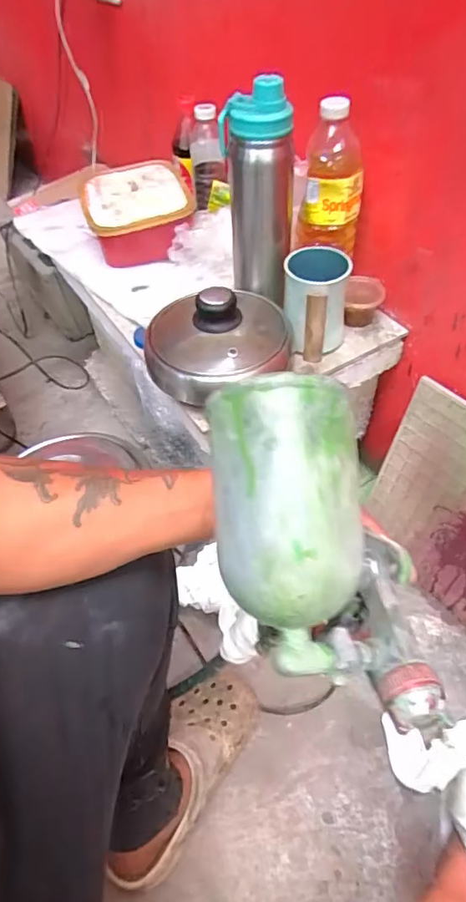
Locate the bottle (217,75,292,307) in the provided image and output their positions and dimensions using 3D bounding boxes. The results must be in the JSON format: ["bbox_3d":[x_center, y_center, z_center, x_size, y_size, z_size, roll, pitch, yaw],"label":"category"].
[{"bbox_3d":[0.033,-0.300,0.619,0.079,0.231,0.065,-7,48,-2],"label":"bottle"}]

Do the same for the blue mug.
[{"bbox_3d":[0.105,-0.188,0.653,0.077,0.099,0.112,4,49,8],"label":"blue mug"}]

